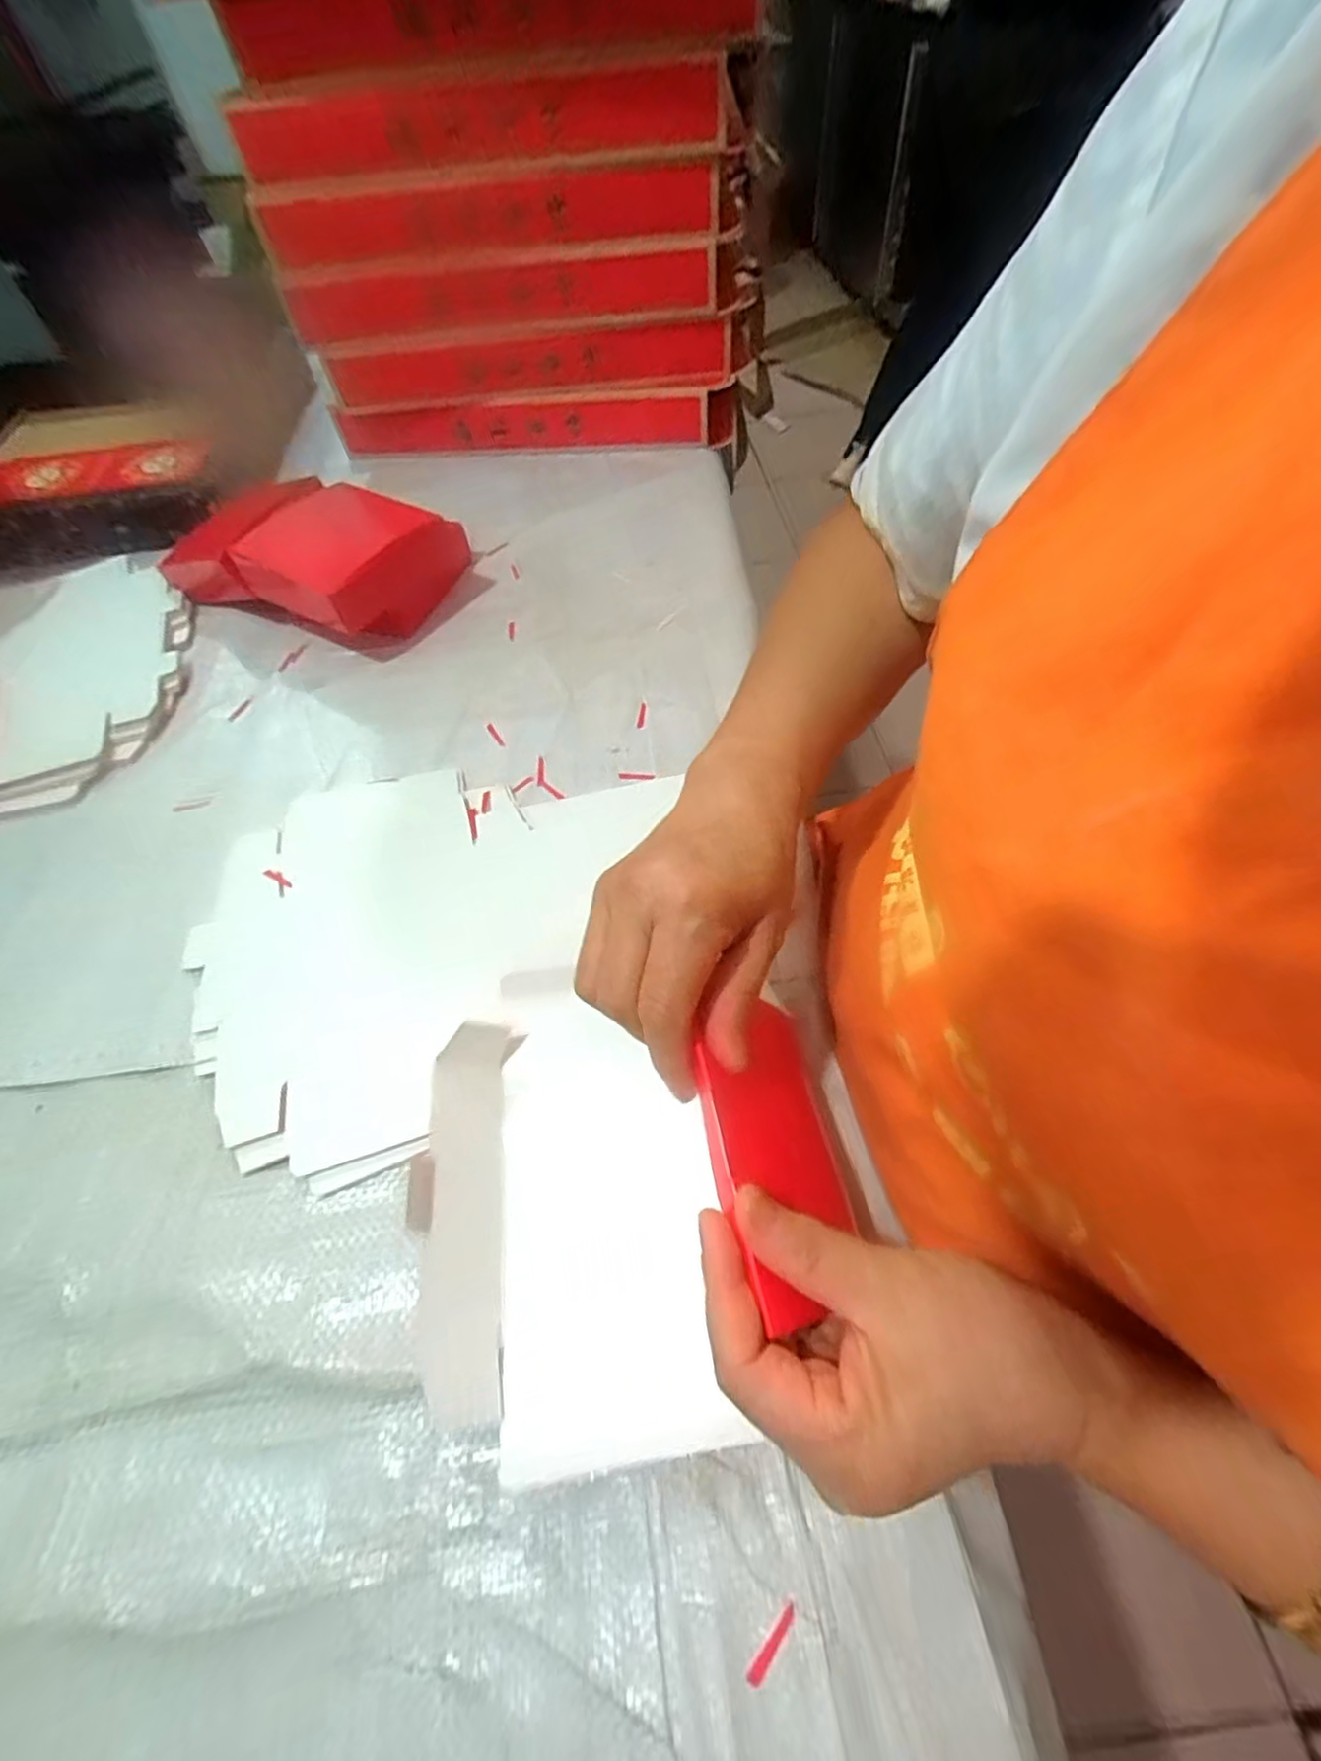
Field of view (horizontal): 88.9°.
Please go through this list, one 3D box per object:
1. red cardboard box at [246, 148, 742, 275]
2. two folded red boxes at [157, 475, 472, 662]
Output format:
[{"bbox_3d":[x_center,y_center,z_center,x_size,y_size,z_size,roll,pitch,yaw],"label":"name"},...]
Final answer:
[{"bbox_3d":[-0.143,-0.627,0.631,0.454,0.066,0.096,-14,56,-4],"label":"red cardboard box"},{"bbox_3d":[-0.314,-0.307,0.615,0.234,0.093,0.160,22,61,17],"label":"two folded red boxes"}]

